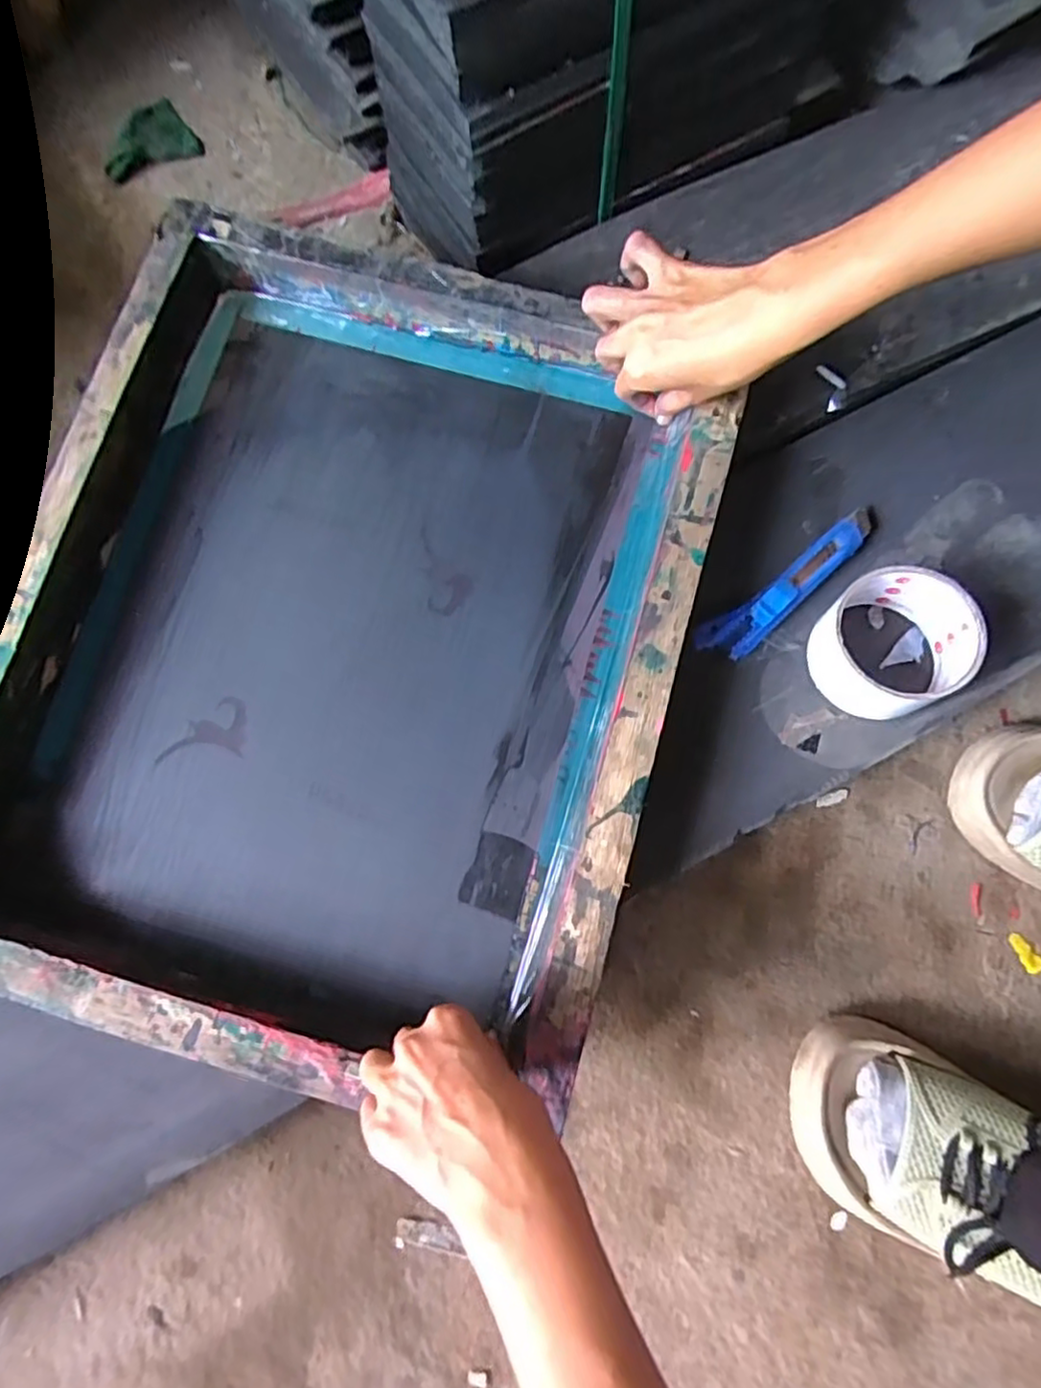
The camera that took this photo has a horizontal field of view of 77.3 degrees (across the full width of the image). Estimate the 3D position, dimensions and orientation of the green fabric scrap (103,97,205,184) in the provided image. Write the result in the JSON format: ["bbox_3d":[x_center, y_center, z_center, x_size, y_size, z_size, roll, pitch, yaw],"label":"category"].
[{"bbox_3d":[-0.338,-0.497,0.584,0.085,0.022,0.057,-34,79,-6],"label":"green fabric scrap"}]

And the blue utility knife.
[{"bbox_3d":[0.180,-0.071,0.432,0.145,0.012,0.031,-36,79,-6],"label":"blue utility knife"}]

